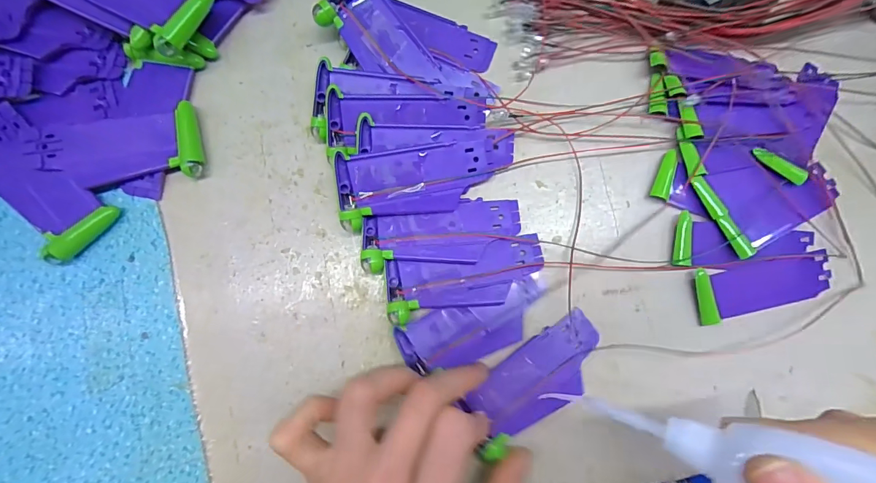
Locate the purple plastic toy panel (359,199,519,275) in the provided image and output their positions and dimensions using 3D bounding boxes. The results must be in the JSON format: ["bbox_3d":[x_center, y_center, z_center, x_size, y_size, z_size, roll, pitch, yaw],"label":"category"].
[{"bbox_3d":[0.003,-0.005,0.227,0.089,0.010,0.035,-6,82,-2],"label":"purple plastic toy panel"}]

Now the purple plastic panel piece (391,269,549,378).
[{"bbox_3d":[0.022,0.048,0.223,0.086,0.004,0.033,-19,83,-4],"label":"purple plastic panel piece"}]

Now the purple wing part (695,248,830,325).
[{"bbox_3d":[0.186,0.026,0.227,0.078,0.004,0.030,-8,83,-2],"label":"purple wing part"}]

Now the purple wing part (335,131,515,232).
[{"bbox_3d":[-0.005,-0.036,0.225,0.102,0.013,0.039,-11,83,-3],"label":"purple wing part"}]

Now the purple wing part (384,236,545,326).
[{"bbox_3d":[0.016,0.020,0.223,0.089,0.010,0.035,-10,83,-3],"label":"purple wing part"}]

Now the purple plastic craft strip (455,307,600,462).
[{"bbox_3d":[0.054,0.076,0.219,0.089,0.006,0.037,-41,86,-10],"label":"purple plastic craft strip"}]

